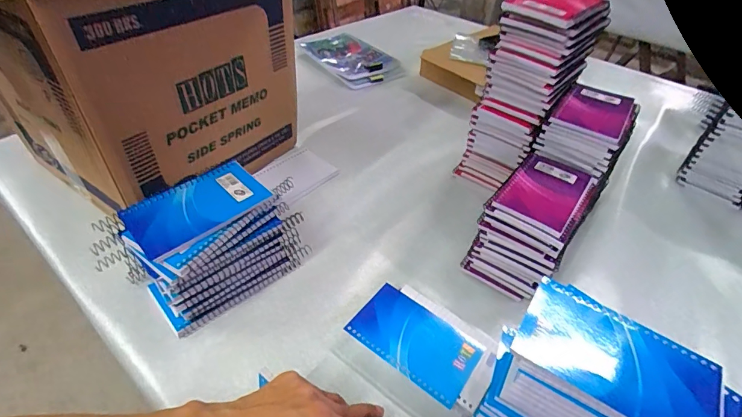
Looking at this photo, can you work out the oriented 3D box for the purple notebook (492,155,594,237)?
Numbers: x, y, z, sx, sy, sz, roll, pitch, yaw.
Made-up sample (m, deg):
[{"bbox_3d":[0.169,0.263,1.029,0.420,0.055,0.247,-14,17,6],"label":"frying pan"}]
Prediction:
[{"bbox_3d":[0.214,-0.022,0.474,0.079,0.012,0.135,31,48,25],"label":"purple notebook"}]

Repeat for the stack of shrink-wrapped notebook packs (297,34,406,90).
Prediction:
[{"bbox_3d":[-0.062,-0.376,0.966,0.179,0.031,0.298,-20,47,-26],"label":"stack of shrink-wrapped notebook packs"}]

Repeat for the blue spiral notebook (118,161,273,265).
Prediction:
[{"bbox_3d":[-0.174,-0.001,0.399,0.127,0.010,0.081,-31,53,-28],"label":"blue spiral notebook"}]

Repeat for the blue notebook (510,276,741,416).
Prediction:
[{"bbox_3d":[0.180,0.113,0.278,0.140,0.011,0.083,28,51,23],"label":"blue notebook"}]

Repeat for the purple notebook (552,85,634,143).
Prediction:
[{"bbox_3d":[0.293,-0.129,0.510,0.079,0.012,0.117,27,47,22],"label":"purple notebook"}]

